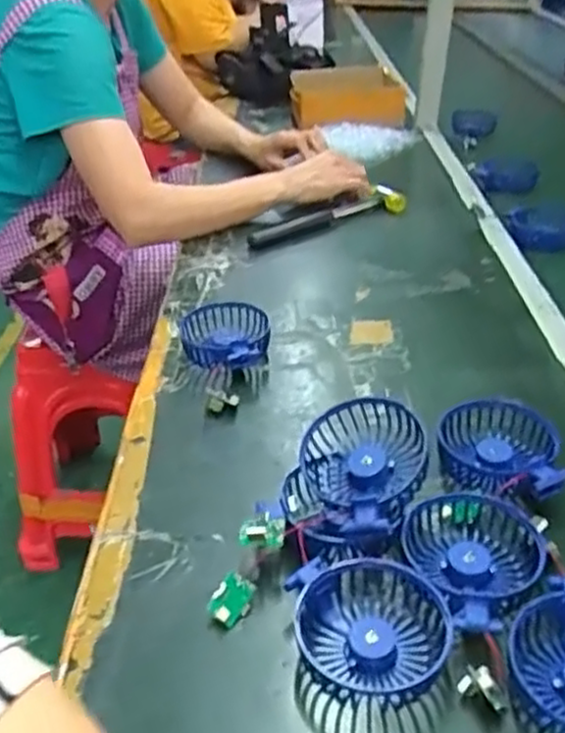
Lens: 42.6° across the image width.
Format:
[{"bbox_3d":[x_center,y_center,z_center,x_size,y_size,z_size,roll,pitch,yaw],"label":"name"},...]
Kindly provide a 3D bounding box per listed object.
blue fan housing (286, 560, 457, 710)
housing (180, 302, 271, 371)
[{"bbox_3d":[0.053,0.158,0.441,0.089,0.036,0.085,-4,34,-2],"label":"blue fan housing"},{"bbox_3d":[-0.055,-0.029,0.720,0.085,0.034,0.102,-9,35,-10],"label":"housing"}]

